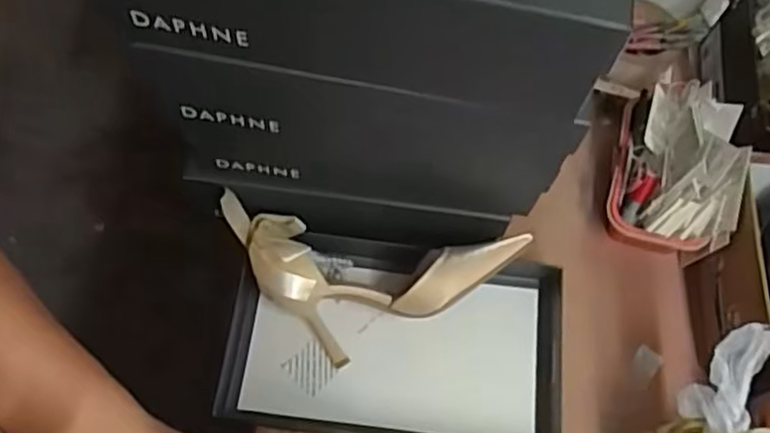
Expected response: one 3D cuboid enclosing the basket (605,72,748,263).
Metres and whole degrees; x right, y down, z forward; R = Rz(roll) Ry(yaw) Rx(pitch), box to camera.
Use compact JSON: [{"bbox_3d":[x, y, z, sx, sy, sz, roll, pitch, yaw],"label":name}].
[{"bbox_3d":[0.291,-0.055,0.692,0.105,0.110,0.176,14,65,4],"label":"basket"}]

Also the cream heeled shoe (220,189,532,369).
[{"bbox_3d":[-0.017,0.068,0.638,0.274,0.088,0.120,7,65,1],"label":"cream heeled shoe"}]

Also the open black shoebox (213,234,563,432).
[{"bbox_3d":[0.012,0.118,0.653,0.306,0.048,0.179,8,65,1],"label":"open black shoebox"}]

